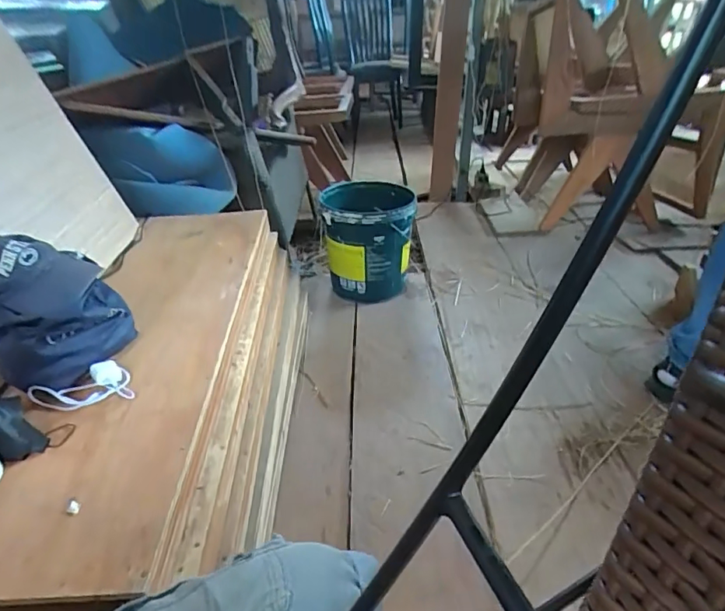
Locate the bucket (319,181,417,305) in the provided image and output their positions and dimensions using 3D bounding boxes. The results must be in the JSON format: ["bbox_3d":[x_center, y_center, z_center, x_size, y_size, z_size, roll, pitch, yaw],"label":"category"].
[{"bbox_3d":[0.018,-0.198,1.632,0.281,0.334,0.265,-1,30,0],"label":"bucket"}]

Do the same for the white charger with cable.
[{"bbox_3d":[-0.446,0.135,0.793,0.142,0.030,0.095,-16,34,-24],"label":"white charger with cable"}]

